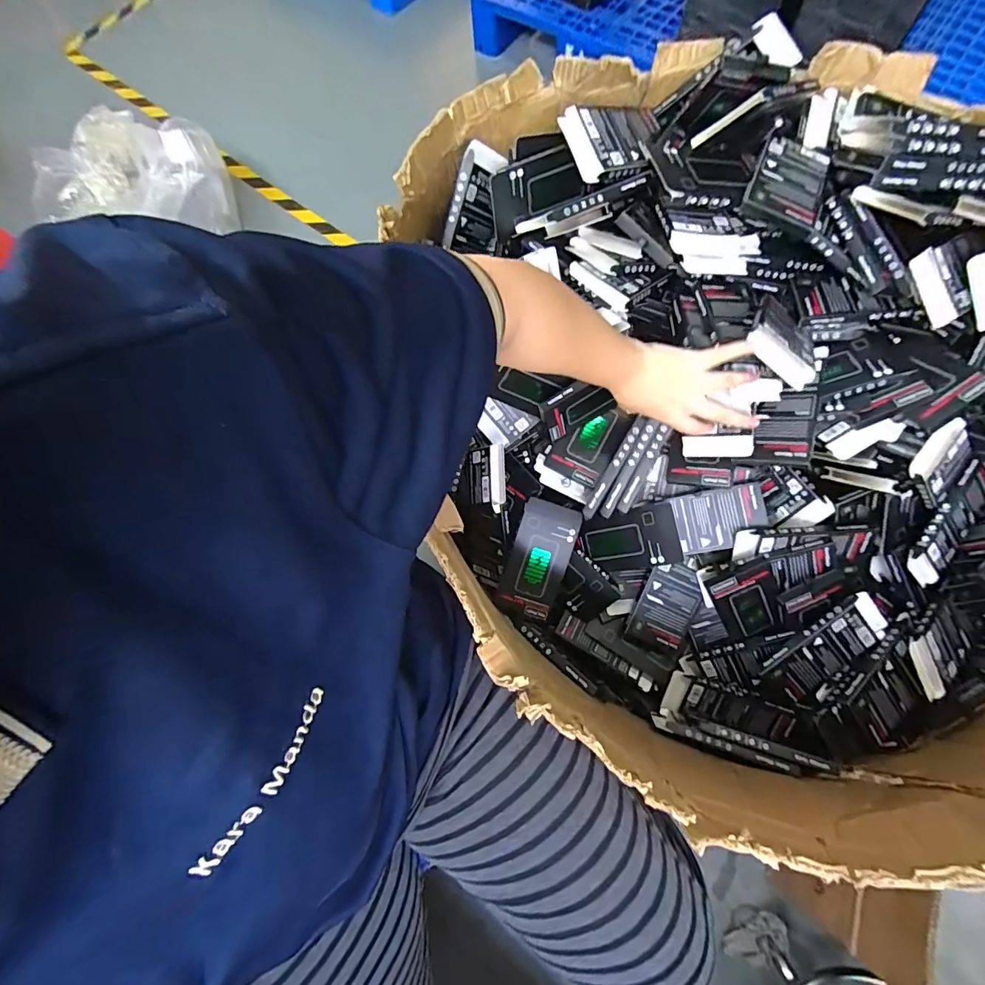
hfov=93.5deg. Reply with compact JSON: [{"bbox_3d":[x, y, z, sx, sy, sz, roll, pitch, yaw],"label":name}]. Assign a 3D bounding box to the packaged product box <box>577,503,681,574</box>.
[{"bbox_3d":[0.176,0.064,0.611,0.130,0.016,0.075,-18,81,37],"label":"packaged product box"}]

